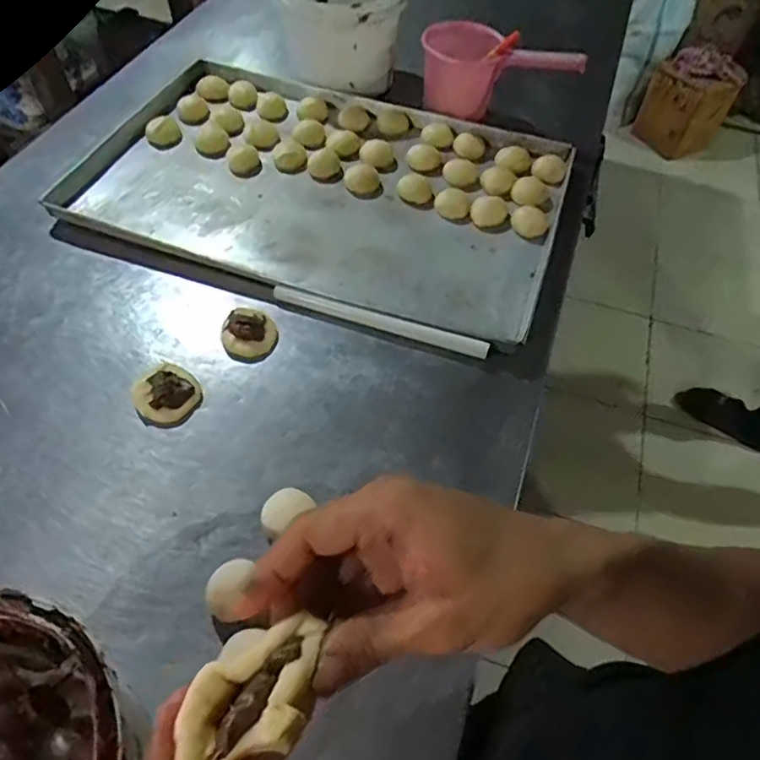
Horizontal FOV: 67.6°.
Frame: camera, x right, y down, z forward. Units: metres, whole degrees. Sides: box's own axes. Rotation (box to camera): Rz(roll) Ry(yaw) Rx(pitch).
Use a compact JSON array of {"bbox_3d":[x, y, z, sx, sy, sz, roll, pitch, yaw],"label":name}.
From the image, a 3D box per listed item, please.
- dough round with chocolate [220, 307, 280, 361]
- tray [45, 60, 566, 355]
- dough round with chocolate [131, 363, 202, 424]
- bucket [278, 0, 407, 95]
[{"bbox_3d":[-0.166,-0.064,0.716,0.066,0.028,0.079,-16,58,-13],"label":"dough round with chocolate"},{"bbox_3d":[-0.085,-0.314,0.885,0.721,0.034,0.455,18,57,9],"label":"tray"},{"bbox_3d":[-0.253,0.013,0.670,0.071,0.033,0.079,-35,64,-23],"label":"dough round with chocolate"},{"bbox_3d":[-0.067,-0.634,1.014,0.206,0.146,0.197,1,56,-2],"label":"bucket"}]

